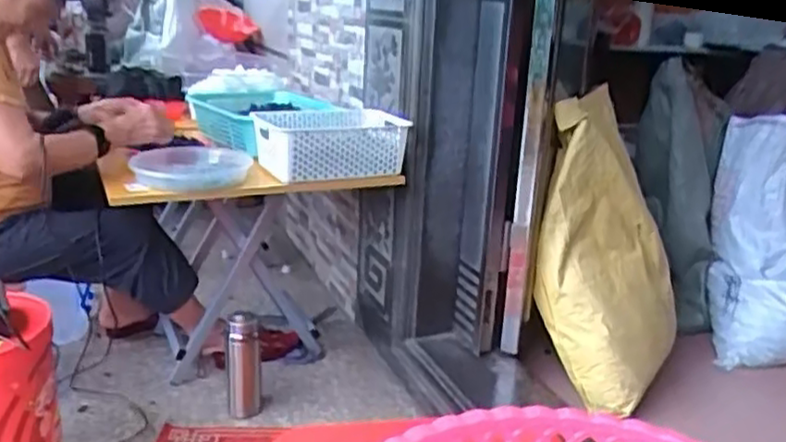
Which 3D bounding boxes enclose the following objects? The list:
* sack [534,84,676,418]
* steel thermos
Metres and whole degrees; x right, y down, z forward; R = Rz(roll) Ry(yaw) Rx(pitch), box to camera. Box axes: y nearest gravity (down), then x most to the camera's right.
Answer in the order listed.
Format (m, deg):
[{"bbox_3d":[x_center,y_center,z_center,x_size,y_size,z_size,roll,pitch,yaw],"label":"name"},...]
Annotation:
[{"bbox_3d":[0.509,0.035,1.680,0.346,0.802,0.206,2,-17,-3],"label":"sack"},{"bbox_3d":[-0.318,0.304,1.536,0.068,0.207,0.058,-5,19,-22],"label":"steel thermos"}]

